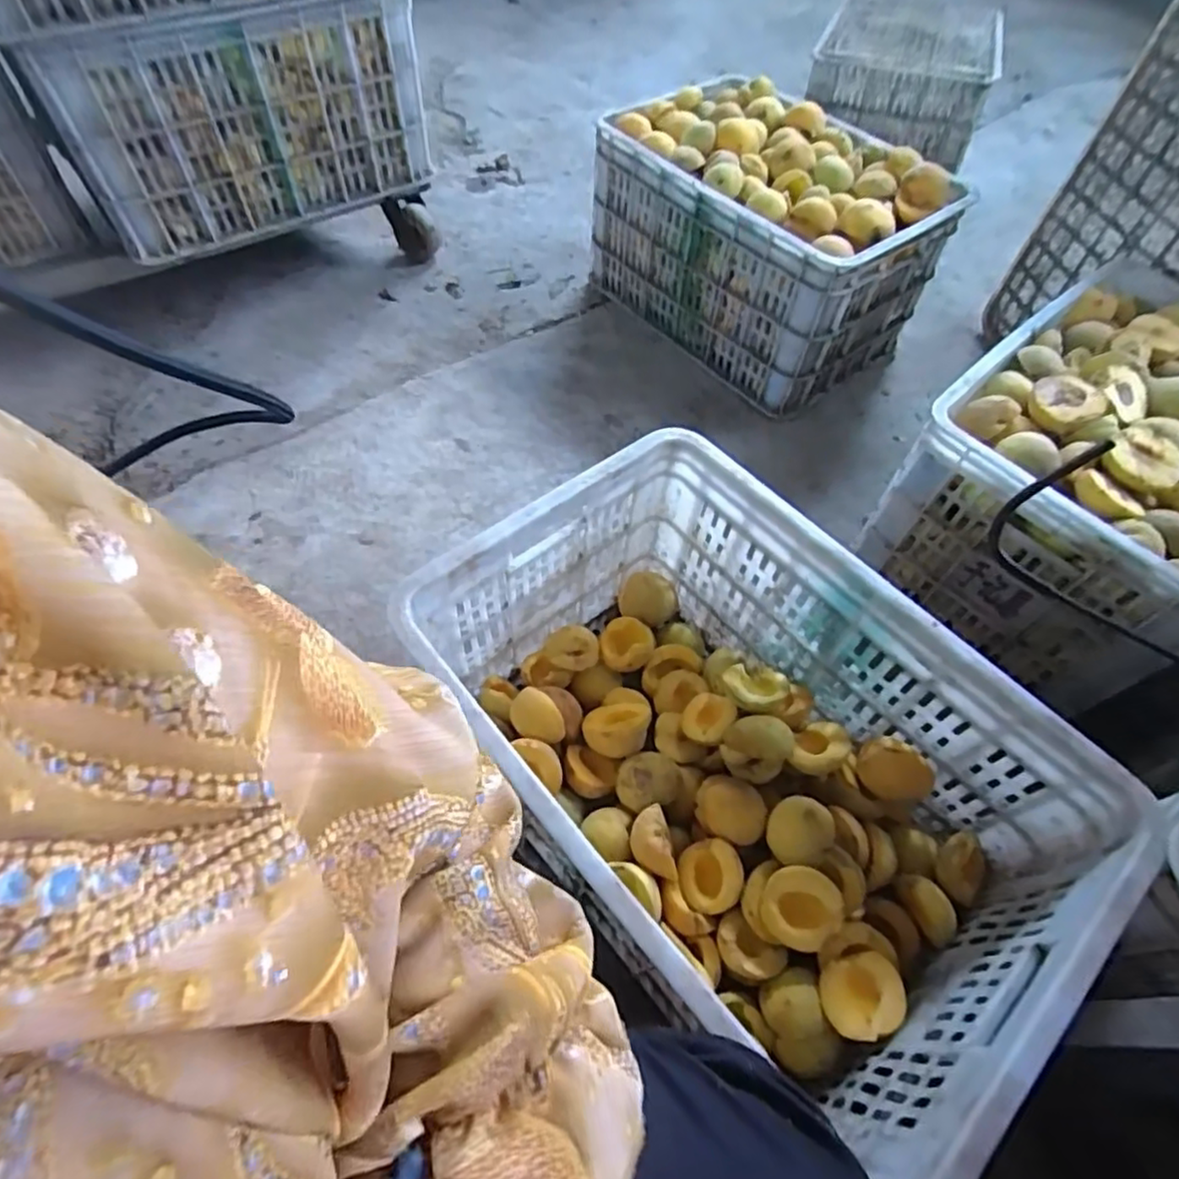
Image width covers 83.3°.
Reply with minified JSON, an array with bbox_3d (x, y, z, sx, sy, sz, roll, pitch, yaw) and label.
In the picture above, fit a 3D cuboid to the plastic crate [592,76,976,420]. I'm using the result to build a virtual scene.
[{"bbox_3d":[0.290,-0.598,1.144,0.341,0.298,0.510,-35,66,-23],"label":"plastic crate"}]

